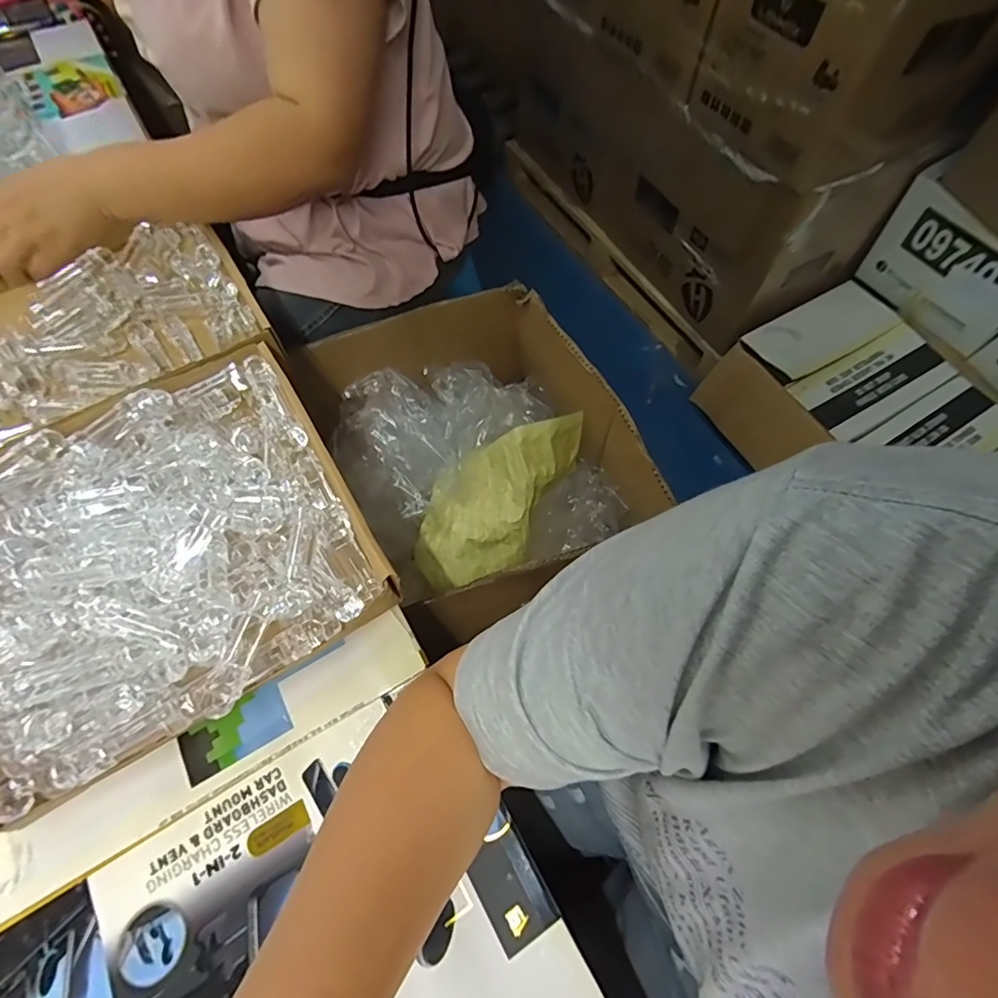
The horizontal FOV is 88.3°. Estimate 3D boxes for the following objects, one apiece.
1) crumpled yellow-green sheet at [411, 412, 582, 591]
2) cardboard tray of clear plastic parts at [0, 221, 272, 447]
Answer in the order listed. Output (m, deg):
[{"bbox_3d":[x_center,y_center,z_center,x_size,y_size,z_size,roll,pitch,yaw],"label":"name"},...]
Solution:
[{"bbox_3d":[-0.009,-0.015,0.652,0.143,0.103,0.253,27,68,12],"label":"crumpled yellow-green sheet"},{"bbox_3d":[-0.425,-0.184,0.517,0.315,0.063,0.304,-30,68,-13],"label":"cardboard tray of clear plastic parts"}]

